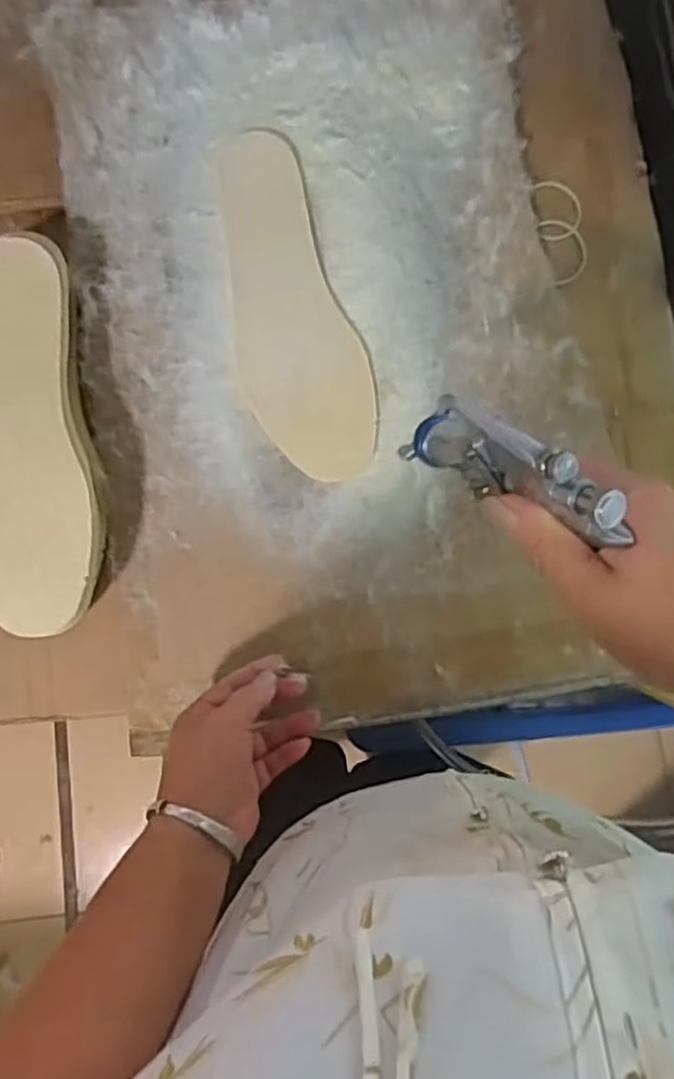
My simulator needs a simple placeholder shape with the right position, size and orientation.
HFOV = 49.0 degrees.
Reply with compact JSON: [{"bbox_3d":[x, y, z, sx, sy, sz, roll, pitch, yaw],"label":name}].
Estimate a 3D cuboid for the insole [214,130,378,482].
[{"bbox_3d":[-0.039,-0.170,0.550,0.087,0.006,0.258,-20,89,-1],"label":"insole"}]

